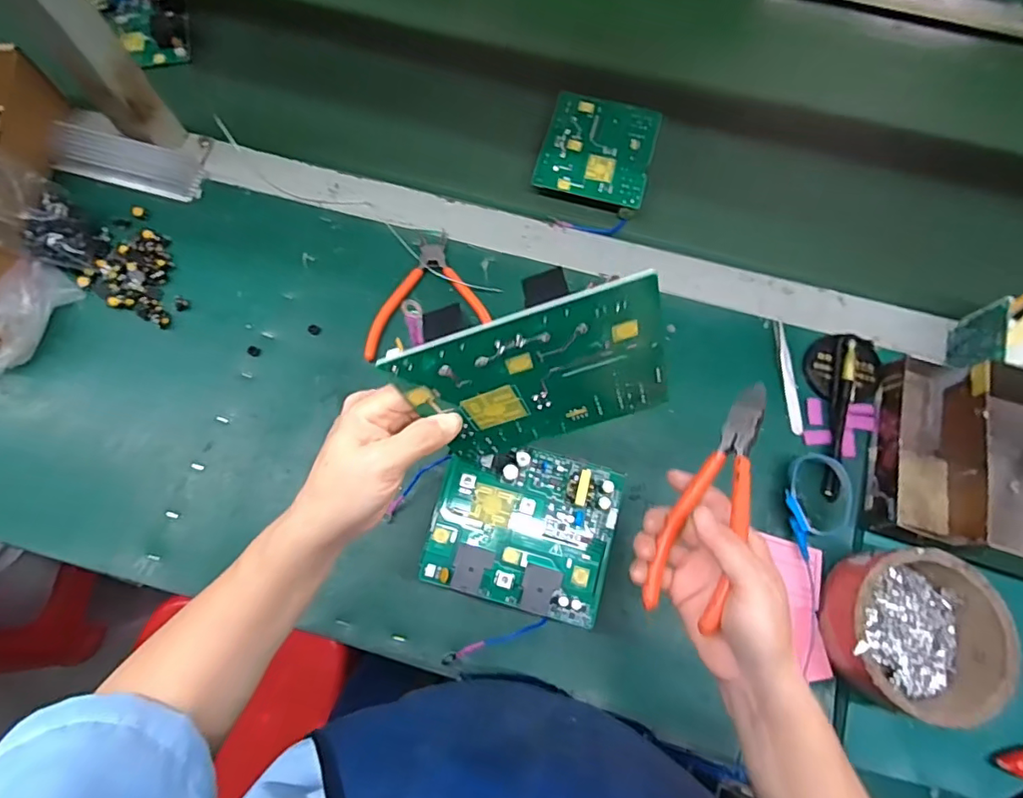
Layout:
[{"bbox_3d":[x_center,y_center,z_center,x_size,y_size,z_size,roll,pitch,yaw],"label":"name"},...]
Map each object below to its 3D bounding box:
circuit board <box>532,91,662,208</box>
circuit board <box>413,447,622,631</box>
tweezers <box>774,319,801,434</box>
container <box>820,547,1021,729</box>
[{"bbox_3d":[0.093,-0.267,0.583,0.113,0.022,0.126,15,74,4],"label":"circuit board"},{"bbox_3d":[0.010,0.094,0.397,0.132,0.026,0.114,14,74,4],"label":"circuit board"},{"bbox_3d":[0.266,-0.022,0.515,0.016,0.011,0.109,-1,74,-1],"label":"tweezers"},{"bbox_3d":[0.317,0.185,0.430,0.121,0.054,0.120,0,74,0],"label":"container"}]

